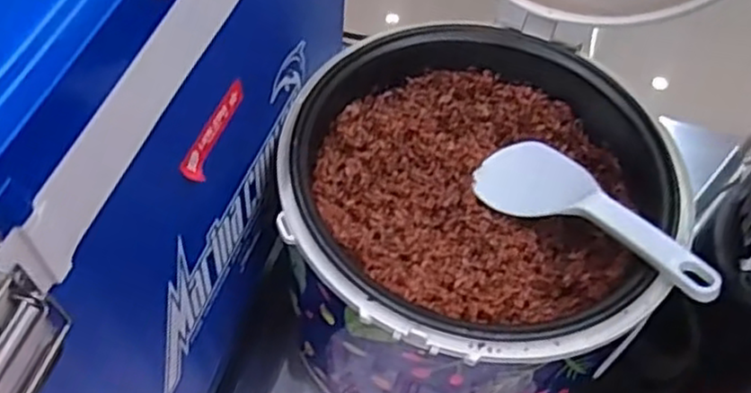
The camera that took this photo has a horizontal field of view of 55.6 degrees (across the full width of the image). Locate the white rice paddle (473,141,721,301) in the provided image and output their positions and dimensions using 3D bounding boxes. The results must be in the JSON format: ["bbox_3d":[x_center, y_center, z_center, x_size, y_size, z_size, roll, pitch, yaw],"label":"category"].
[{"bbox_3d":[0.137,0.006,0.450,0.071,0.022,0.189,-24,32,-19],"label":"white rice paddle"}]

